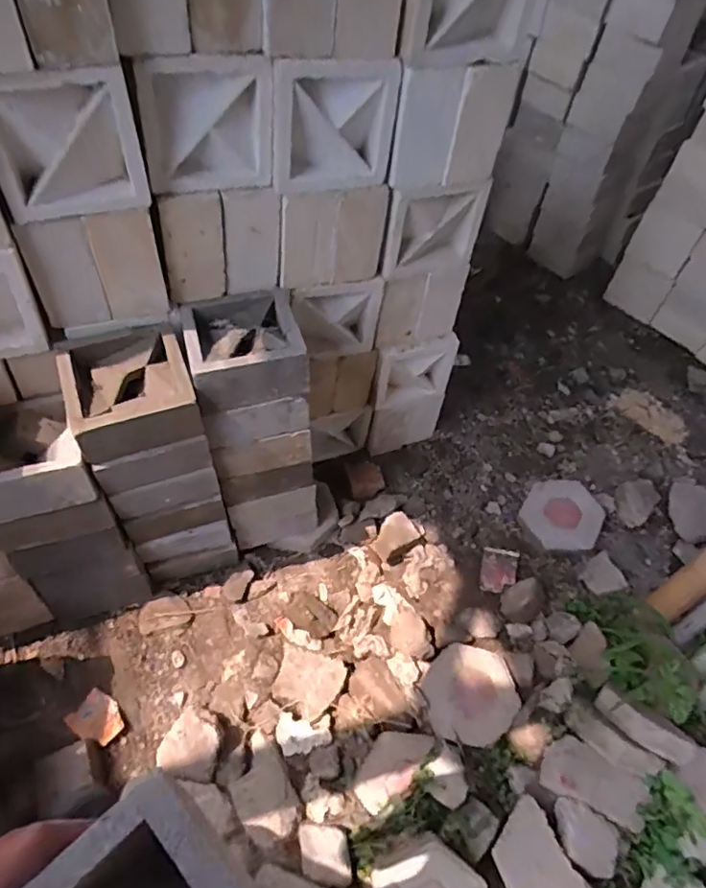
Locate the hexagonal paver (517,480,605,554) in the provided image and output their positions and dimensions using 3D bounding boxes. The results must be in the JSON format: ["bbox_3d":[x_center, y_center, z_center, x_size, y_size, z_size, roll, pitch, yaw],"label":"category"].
[{"bbox_3d":[0.548,0.186,1.558,0.206,0.046,0.197,6,79,28],"label":"hexagonal paver"}]

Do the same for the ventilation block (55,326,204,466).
[{"bbox_3d":[-0.385,-0.088,1.018,0.200,0.108,0.183,-15,56,-18],"label":"ventilation block"}]

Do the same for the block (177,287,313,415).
[{"bbox_3d":[-0.199,-0.177,1.078,0.201,0.093,0.199,-11,55,-15],"label":"block"}]

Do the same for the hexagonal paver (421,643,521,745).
[{"bbox_3d":[0.259,0.542,1.289,0.203,0.048,0.199,-4,52,-9],"label":"hexagonal paver"}]

